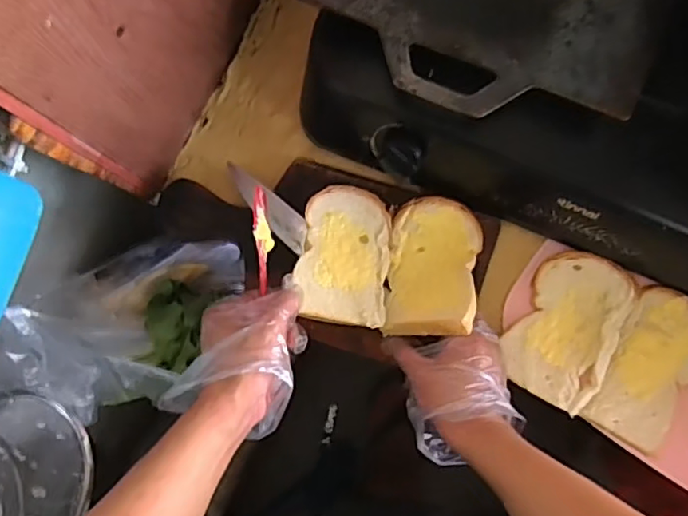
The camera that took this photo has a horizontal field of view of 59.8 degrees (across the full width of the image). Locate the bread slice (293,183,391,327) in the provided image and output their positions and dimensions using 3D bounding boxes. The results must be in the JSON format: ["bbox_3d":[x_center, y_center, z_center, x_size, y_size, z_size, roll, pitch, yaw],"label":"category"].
[{"bbox_3d":[0.003,-0.005,0.581,0.087,0.010,0.138,9,70,-11],"label":"bread slice"}]

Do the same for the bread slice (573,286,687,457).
[{"bbox_3d":[0.309,0.109,0.602,0.100,0.026,0.155,26,89,5],"label":"bread slice"}]

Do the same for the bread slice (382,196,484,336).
[{"bbox_3d":[0.086,0.006,0.580,0.085,0.029,0.138,2,67,16],"label":"bread slice"}]

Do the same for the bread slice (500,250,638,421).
[{"bbox_3d":[0.227,0.069,0.602,0.097,0.009,0.149,28,89,5],"label":"bread slice"}]

